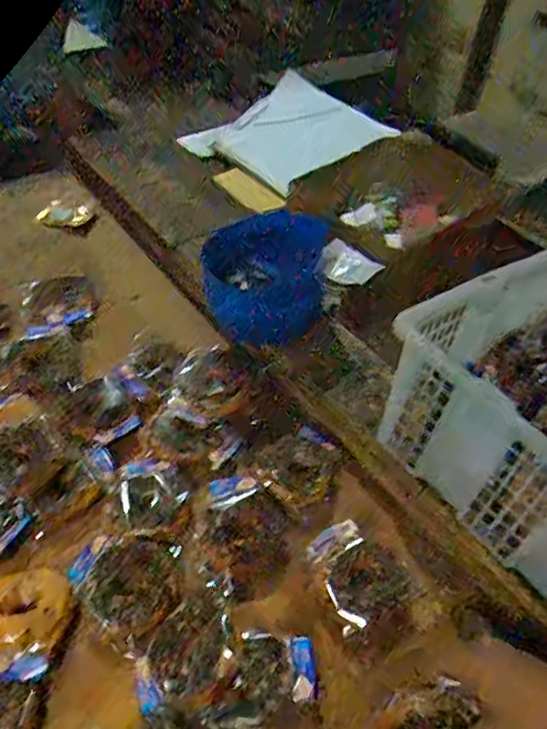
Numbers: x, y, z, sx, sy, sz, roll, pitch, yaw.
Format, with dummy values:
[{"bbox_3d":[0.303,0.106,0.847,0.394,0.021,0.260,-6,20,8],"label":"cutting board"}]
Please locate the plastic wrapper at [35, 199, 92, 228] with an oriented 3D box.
[{"bbox_3d":[-0.360,-0.259,0.991,0.088,0.020,0.045,13,73,6],"label":"plastic wrapper"}]

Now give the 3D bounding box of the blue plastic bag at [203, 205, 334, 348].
[{"bbox_3d":[-0.016,-0.115,0.757,0.164,0.100,0.142,2,47,-2],"label":"blue plastic bag"}]

